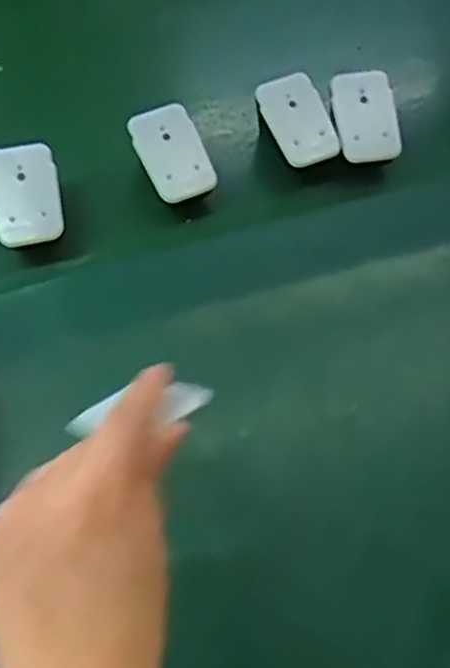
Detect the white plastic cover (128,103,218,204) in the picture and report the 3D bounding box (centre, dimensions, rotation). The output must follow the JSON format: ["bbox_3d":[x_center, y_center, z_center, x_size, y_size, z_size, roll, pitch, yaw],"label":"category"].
[{"bbox_3d":[-0.035,-0.126,0.486,0.043,0.010,0.066,-25,86,-6],"label":"white plastic cover"}]

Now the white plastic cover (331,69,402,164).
[{"bbox_3d":[0.104,-0.161,0.514,0.042,0.010,0.069,-9,88,9],"label":"white plastic cover"}]

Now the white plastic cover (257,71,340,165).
[{"bbox_3d":[0.055,-0.155,0.507,0.044,0.012,0.065,-22,94,-4],"label":"white plastic cover"}]

